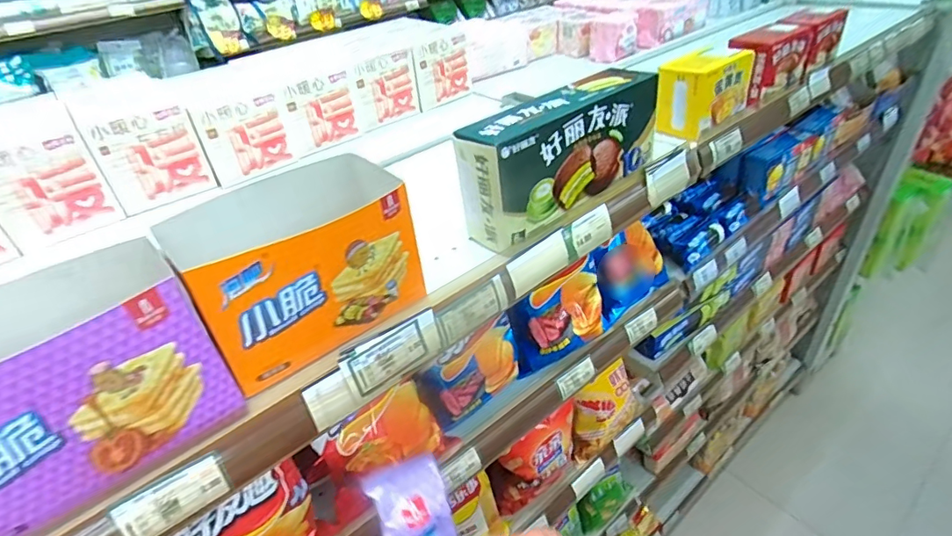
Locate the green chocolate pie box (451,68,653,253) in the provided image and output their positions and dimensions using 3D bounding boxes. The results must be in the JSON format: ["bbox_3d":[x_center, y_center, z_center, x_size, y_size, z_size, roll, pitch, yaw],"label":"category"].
[{"bbox_3d":[0.089,-0.118,0.513,0.230,0.109,0.061,-28,41,-27],"label":"green chocolate pie box"}]

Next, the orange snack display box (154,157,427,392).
[{"bbox_3d":[-0.134,-0.003,0.399,0.167,0.105,0.106,-28,41,-27],"label":"orange snack display box"}]

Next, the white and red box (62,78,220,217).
[{"bbox_3d":[-0.418,-0.161,0.655,0.118,0.126,0.097,-25,39,-24],"label":"white and red box"}]

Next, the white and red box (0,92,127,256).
[{"bbox_3d":[-0.503,-0.103,0.590,0.115,0.136,0.073,-29,41,-29],"label":"white and red box"}]

